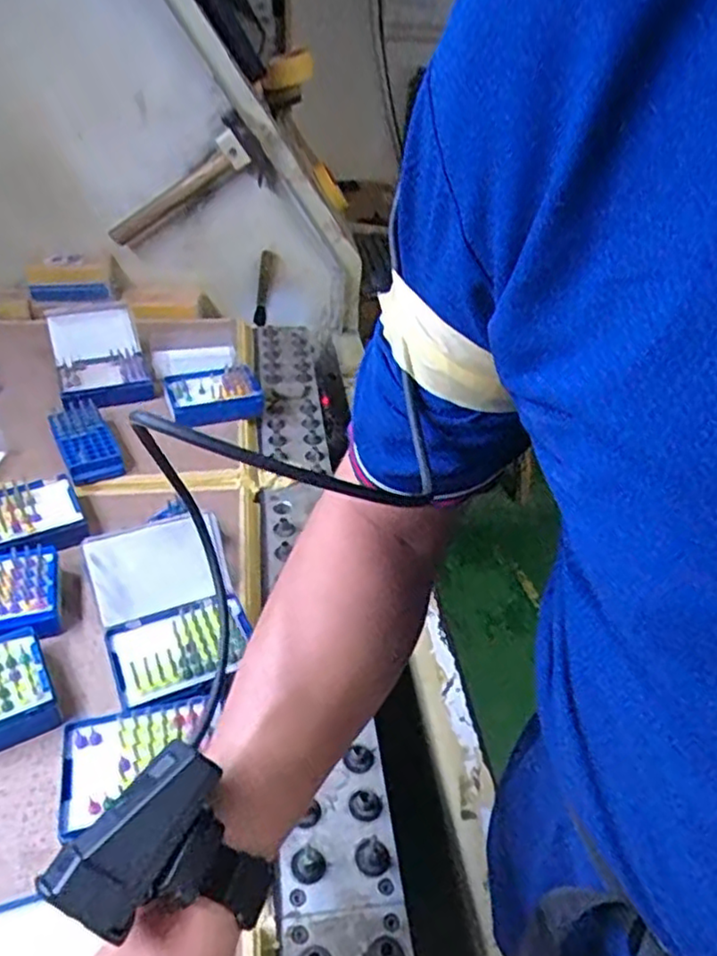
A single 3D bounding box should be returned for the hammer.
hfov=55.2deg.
[{"bbox_3d":[-0.243,-0.408,0.972,0.260,0.108,0.038,-31,41,5],"label":"hammer"}]

